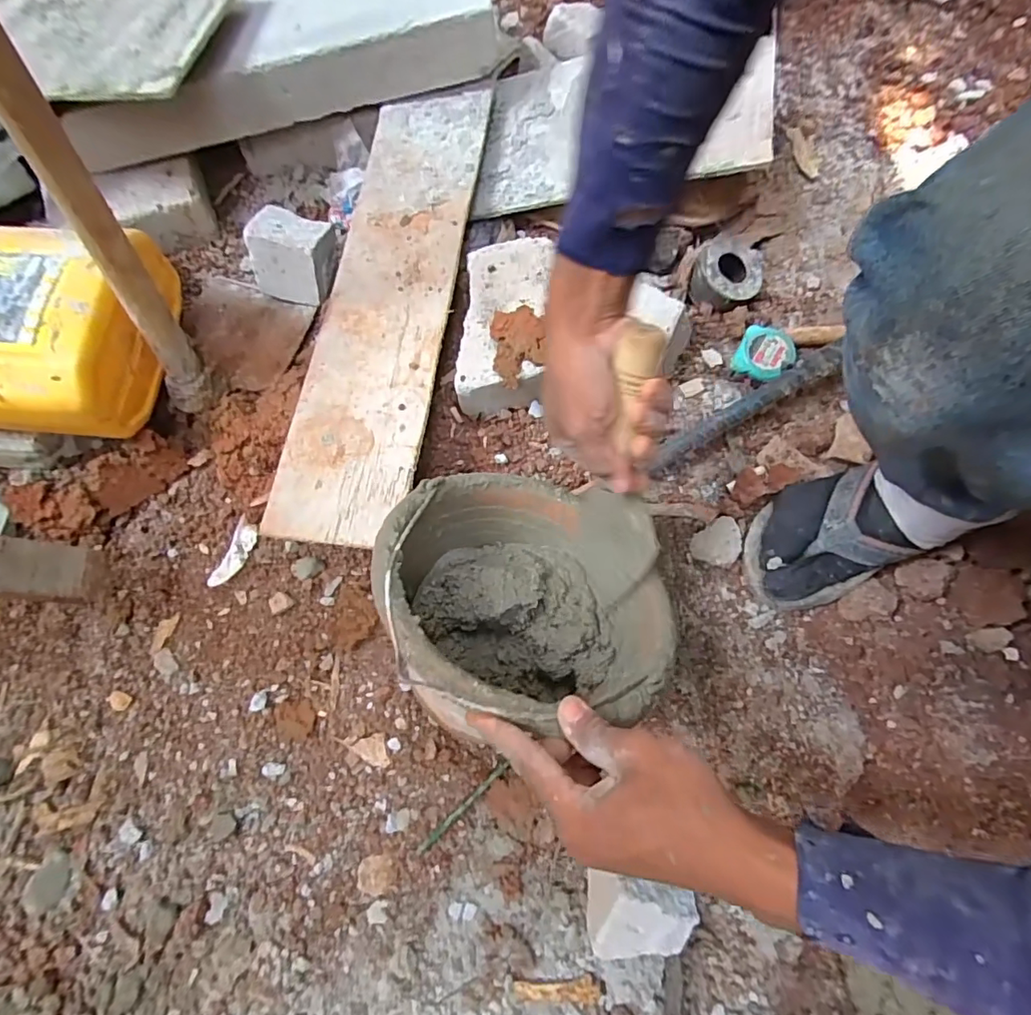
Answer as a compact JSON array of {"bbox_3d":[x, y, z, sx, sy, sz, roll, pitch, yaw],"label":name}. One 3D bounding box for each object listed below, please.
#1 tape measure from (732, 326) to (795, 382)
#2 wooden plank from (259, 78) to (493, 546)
[{"bbox_3d":[0.293,-0.179,0.613,0.061,0.035,0.059,22,74,9],"label":"tape measure"},{"bbox_3d":[-0.148,-0.266,0.611,0.145,0.021,0.632,6,73,4],"label":"wooden plank"}]

